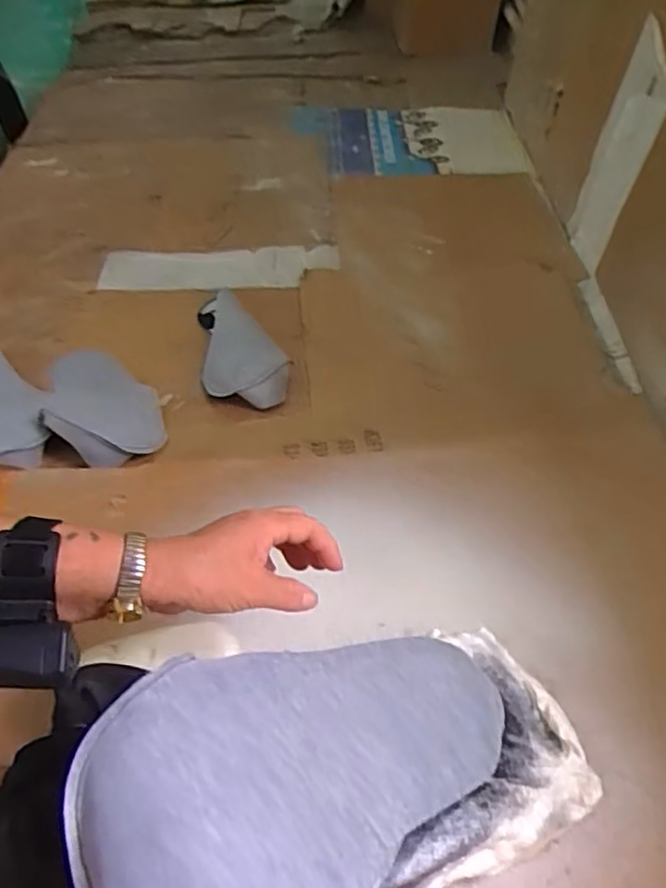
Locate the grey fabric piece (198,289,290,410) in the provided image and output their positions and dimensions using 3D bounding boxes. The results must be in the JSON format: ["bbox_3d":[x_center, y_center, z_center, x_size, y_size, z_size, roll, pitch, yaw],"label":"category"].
[{"bbox_3d":[-0.154,-0.154,0.998,0.113,0.051,0.281,-16,50,-13],"label":"grey fabric piece"}]

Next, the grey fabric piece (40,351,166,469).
[{"bbox_3d":[-0.312,-0.068,0.903,0.140,0.061,0.274,-15,50,-12],"label":"grey fabric piece"}]

